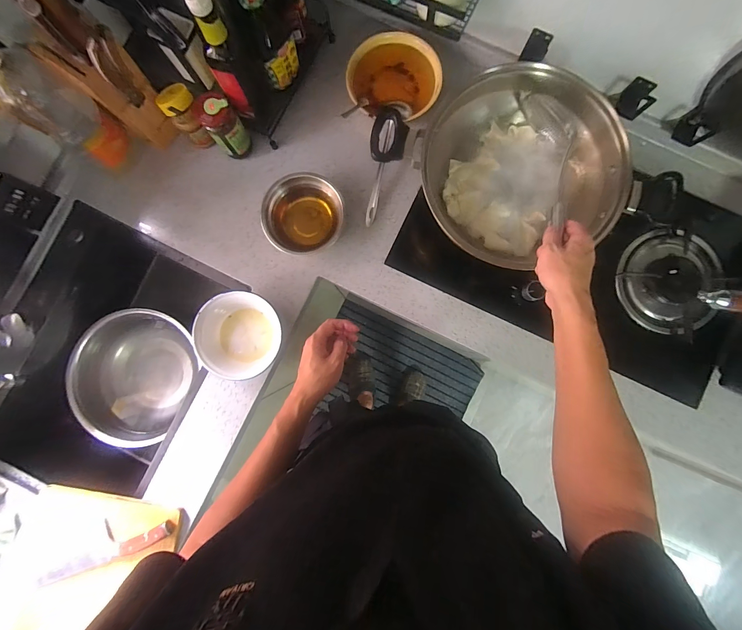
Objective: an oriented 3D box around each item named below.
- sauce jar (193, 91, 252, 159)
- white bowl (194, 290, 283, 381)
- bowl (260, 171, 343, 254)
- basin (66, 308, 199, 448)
[{"bbox_3d":[-0.292,-0.375,0.666,0.066,0.123,0.072,0,86,1],"label":"sauce jar"},{"bbox_3d":[-0.271,0.039,0.672,0.153,0.061,0.161,0,86,1],"label":"white bowl"},{"bbox_3d":[-0.138,-0.208,0.686,0.157,0.068,0.151,0,86,1],"label":"bowl"},{"bbox_3d":[-0.594,0.145,0.851,0.260,0.118,0.321,21,87,2],"label":"basin"}]

